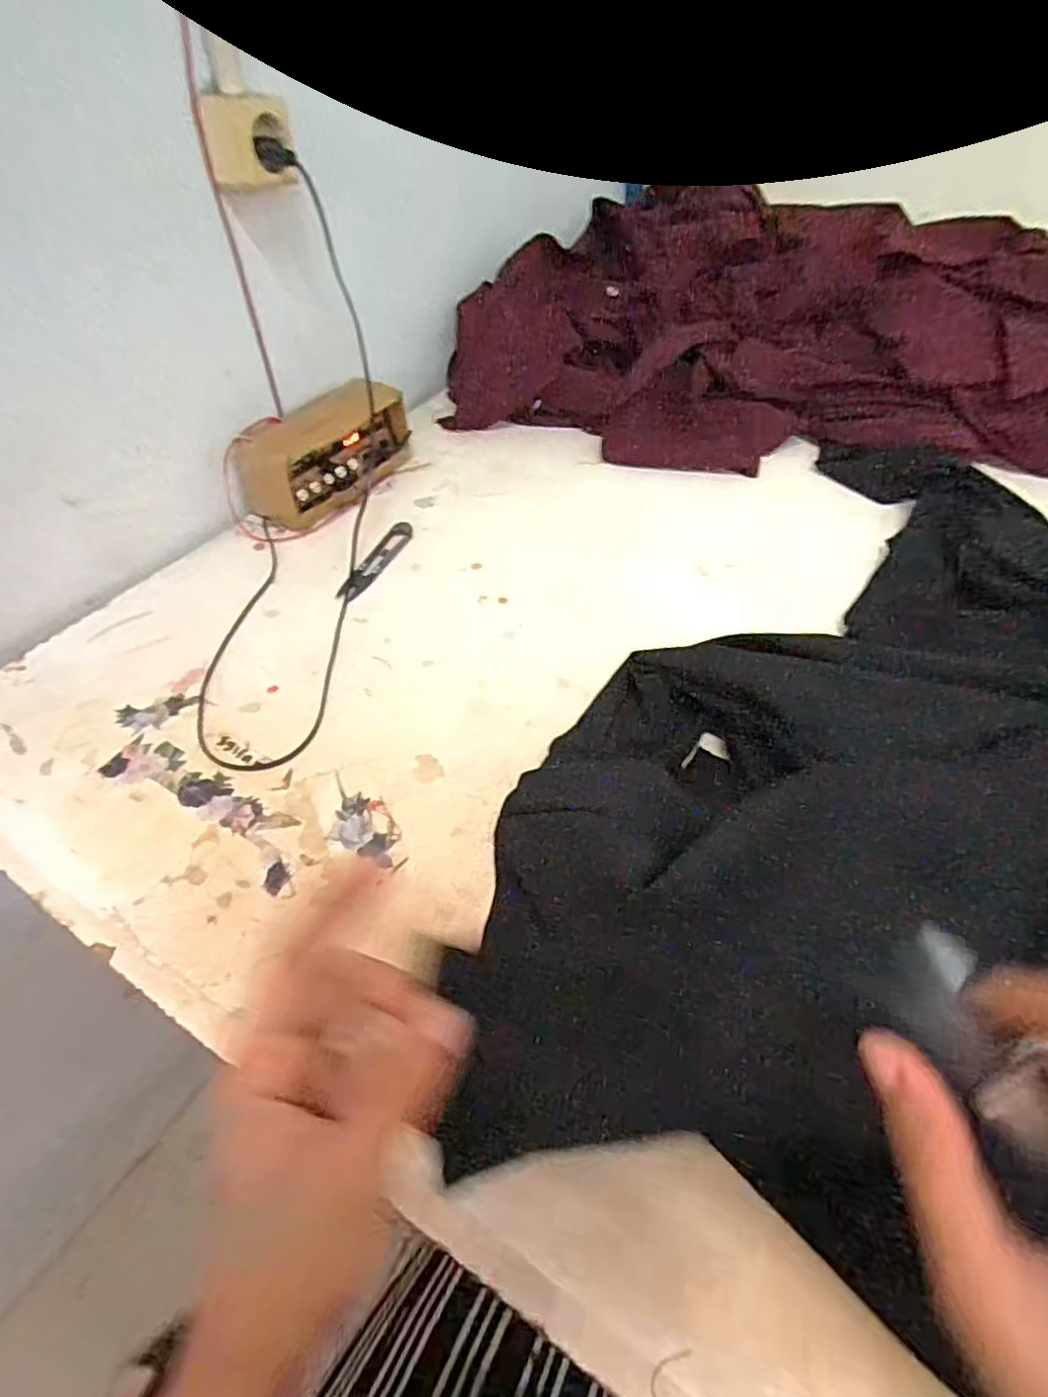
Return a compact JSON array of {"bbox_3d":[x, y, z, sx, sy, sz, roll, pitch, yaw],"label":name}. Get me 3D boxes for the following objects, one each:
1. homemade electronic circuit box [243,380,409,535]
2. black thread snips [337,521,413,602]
[{"bbox_3d":[-0.205,-0.263,0.712,0.081,0.079,0.179,23,53,21],"label":"homemade electronic circuit box"},{"bbox_3d":[-0.139,-0.132,0.643,0.021,0.008,0.115,15,51,16],"label":"black thread snips"}]

